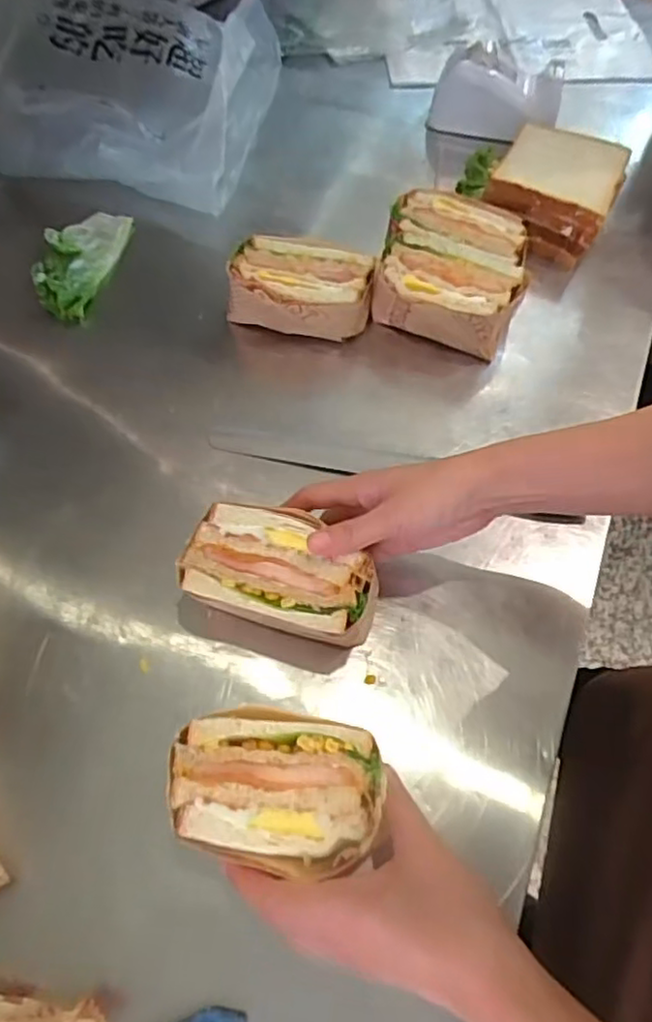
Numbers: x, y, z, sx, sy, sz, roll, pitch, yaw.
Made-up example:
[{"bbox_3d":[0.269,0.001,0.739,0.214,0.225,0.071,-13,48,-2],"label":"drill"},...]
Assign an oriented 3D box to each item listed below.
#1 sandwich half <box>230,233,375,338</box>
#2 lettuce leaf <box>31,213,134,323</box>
[{"bbox_3d":[-0.024,-0.197,0.603,0.123,0.071,0.081,0,62,-3],"label":"sandwich half"},{"bbox_3d":[-0.244,-0.245,0.638,0.072,0.025,0.147,8,62,2],"label":"lettuce leaf"}]

